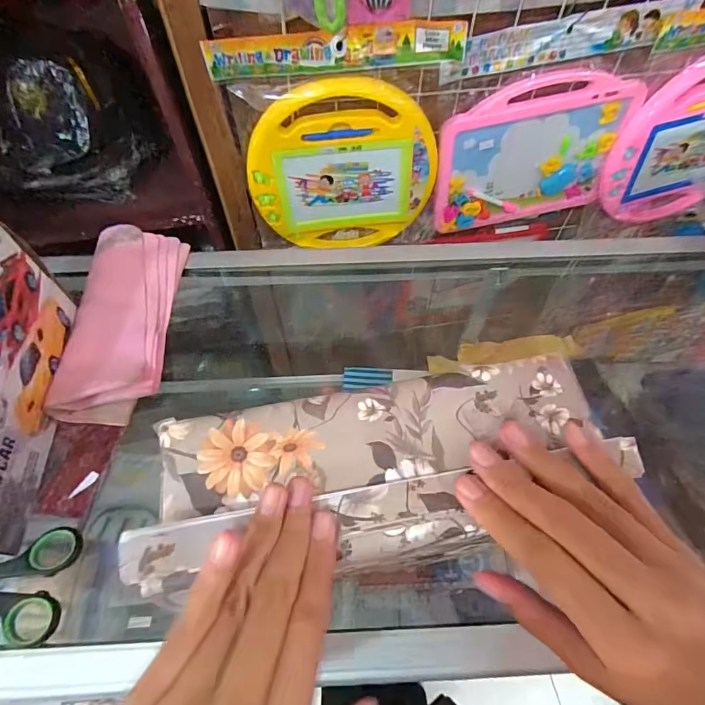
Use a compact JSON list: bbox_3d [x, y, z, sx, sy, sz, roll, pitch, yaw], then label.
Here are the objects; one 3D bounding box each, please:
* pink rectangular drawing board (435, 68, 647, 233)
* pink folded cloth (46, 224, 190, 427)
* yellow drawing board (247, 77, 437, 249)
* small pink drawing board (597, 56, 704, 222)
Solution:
[{"bbox_3d":[0.274,-0.305,0.670,0.283,0.225,0.028,-8,58,-5],"label":"pink rectangular drawing board"},{"bbox_3d":[-0.221,-0.040,0.409,0.086,0.026,0.224,-3,58,-2],"label":"pink folded cloth"},{"bbox_3d":[-0.013,-0.266,0.656,0.269,0.265,0.027,-4,58,-3],"label":"yellow drawing board"},{"bbox_3d":[0.538,-0.332,0.676,0.251,0.245,0.043,-11,59,-7],"label":"small pink drawing board"}]

